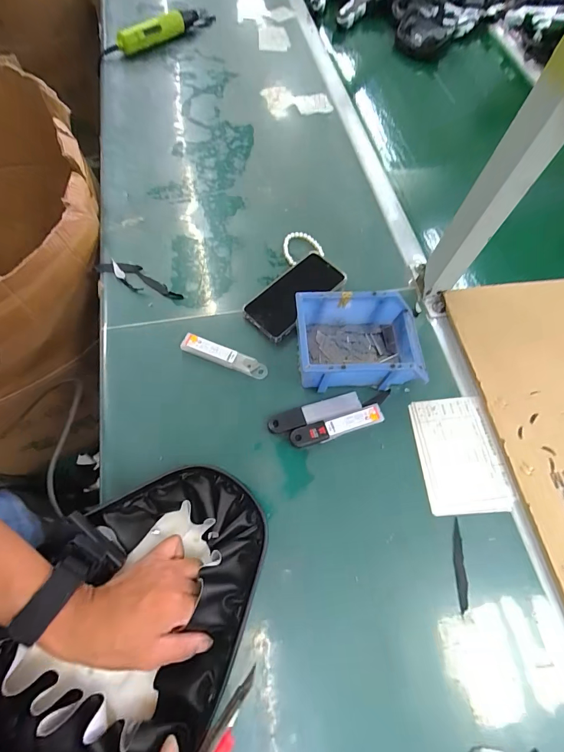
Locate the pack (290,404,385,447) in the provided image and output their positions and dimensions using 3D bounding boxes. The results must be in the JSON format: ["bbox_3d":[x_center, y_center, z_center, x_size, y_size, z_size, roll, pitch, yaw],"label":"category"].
[{"bbox_3d":[0.074,0.067,0.478,0.128,0.009,0.027,-16,68,-9],"label":"pack"}]

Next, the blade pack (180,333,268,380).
[{"bbox_3d":[-0.081,-0.027,0.512,0.125,0.012,0.025,20,67,6],"label":"blade pack"}]

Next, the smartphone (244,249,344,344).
[{"bbox_3d":[0.021,-0.129,0.553,0.078,0.016,0.163,41,71,17],"label":"smartphone"}]

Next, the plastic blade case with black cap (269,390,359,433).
[{"bbox_3d":[0.044,0.050,0.485,0.126,0.007,0.027,-15,68,-9],"label":"plastic blade case with black cap"}]

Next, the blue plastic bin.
[{"bbox_3d":[0.109,-0.047,0.498,0.174,0.075,0.115,-3,67,-4],"label":"blue plastic bin"}]

